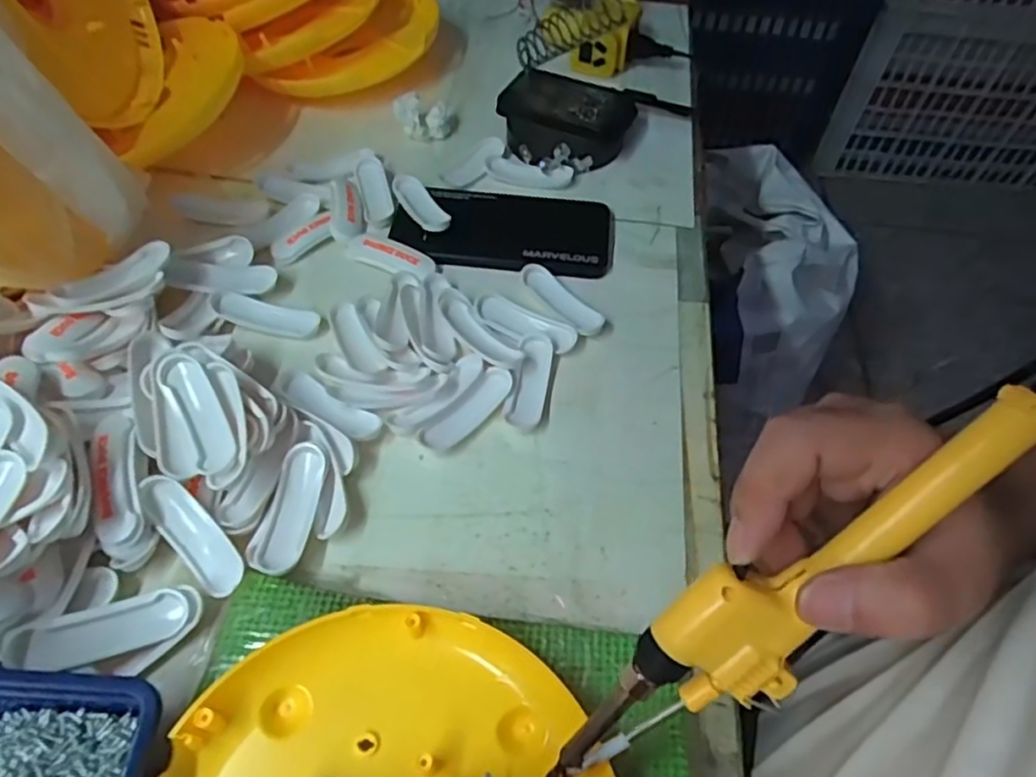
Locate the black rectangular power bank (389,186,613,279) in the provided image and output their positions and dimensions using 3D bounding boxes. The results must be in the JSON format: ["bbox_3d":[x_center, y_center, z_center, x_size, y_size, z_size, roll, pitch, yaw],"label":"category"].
[{"bbox_3d":[-0.008,-0.123,0.491,0.157,0.013,0.083,8,55,2],"label":"black rectangular power bank"}]

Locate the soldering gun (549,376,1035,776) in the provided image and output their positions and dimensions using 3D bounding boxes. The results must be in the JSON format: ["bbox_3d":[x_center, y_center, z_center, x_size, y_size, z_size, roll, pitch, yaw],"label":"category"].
[{"bbox_3d":[0.100,0.064,0.222,0.234,0.029,0.040,-43,62,11],"label":"soldering gun"}]

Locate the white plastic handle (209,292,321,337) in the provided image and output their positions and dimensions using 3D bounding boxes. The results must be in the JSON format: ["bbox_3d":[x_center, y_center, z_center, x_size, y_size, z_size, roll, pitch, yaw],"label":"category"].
[{"bbox_3d":[-0.166,-0.049,0.433,0.070,0.010,0.023,9,55,3],"label":"white plastic handle"}]

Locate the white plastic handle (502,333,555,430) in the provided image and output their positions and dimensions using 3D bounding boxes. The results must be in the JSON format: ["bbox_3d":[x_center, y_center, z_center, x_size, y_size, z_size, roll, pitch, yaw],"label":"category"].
[{"bbox_3d":[0.008,-0.006,0.414,0.023,0.011,0.068,11,55,4],"label":"white plastic handle"}]

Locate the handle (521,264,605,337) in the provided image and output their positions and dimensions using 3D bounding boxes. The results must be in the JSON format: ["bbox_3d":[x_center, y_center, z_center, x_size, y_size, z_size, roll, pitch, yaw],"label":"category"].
[{"bbox_3d":[0.030,-0.060,0.447,0.022,0.009,0.071,-34,63,-24],"label":"handle"}]

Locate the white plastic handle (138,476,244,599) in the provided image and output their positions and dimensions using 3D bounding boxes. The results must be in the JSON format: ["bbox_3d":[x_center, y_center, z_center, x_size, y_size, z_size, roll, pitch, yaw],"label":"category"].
[{"bbox_3d":[-0.166,0.075,0.336,0.022,0.013,0.070,-40,82,-27],"label":"white plastic handle"}]

